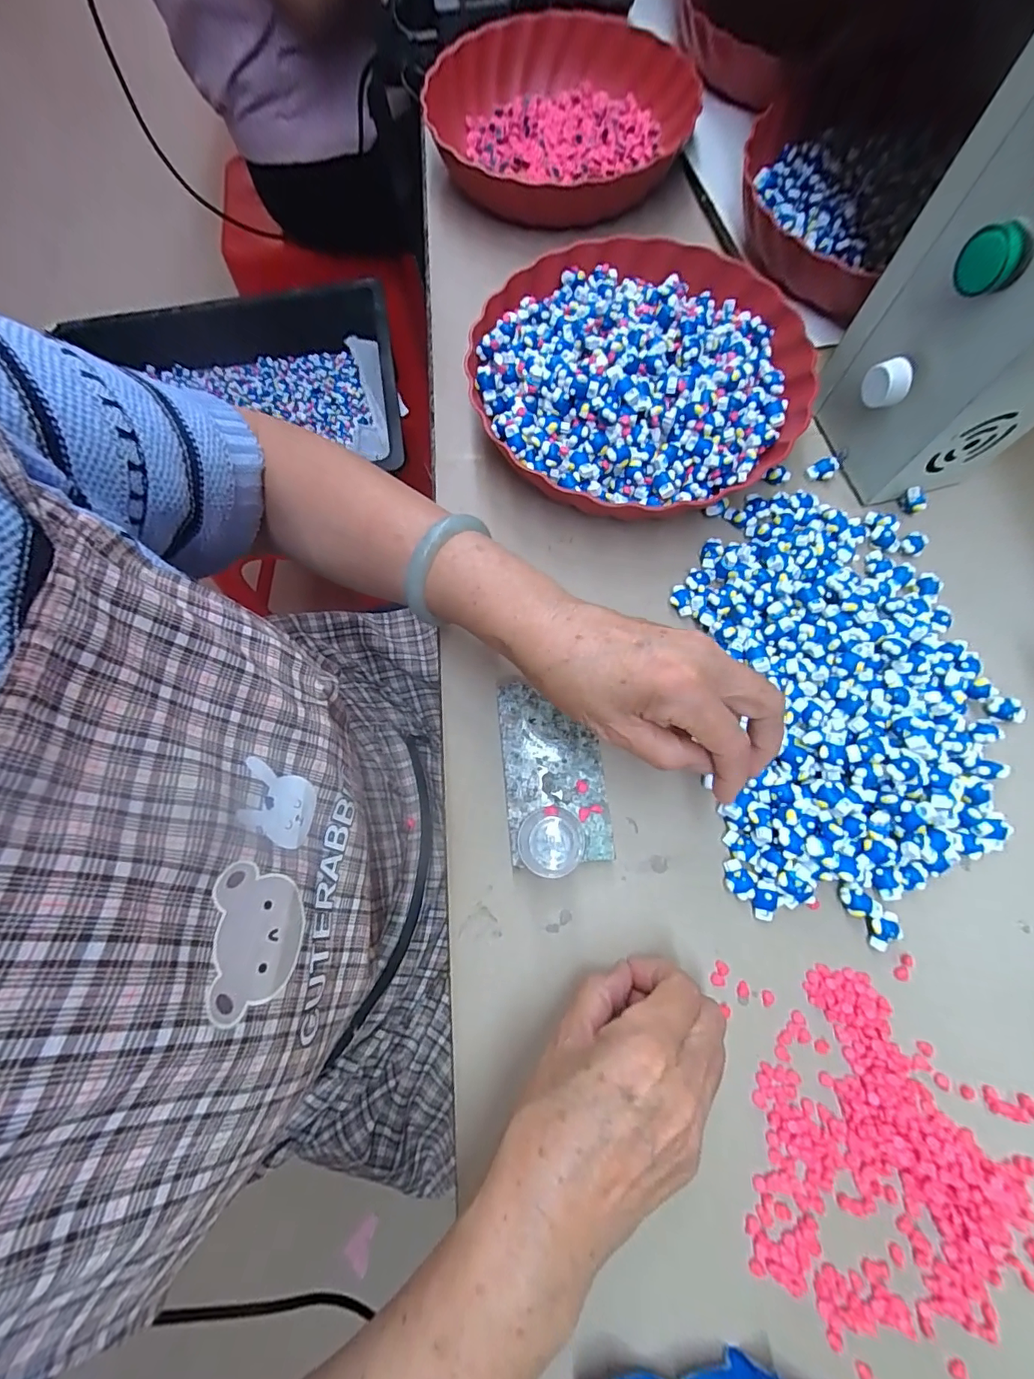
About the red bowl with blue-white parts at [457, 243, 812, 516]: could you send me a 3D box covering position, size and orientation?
[{"bbox_3d":[0.089,-0.236,0.369,0.242,0.055,0.241,0,74,1],"label":"red bowl with blue-white parts"}]

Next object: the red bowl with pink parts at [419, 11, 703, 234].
[{"bbox_3d":[0.042,-0.561,0.486,0.237,0.053,0.295,18,74,6],"label":"red bowl with pink parts"}]

